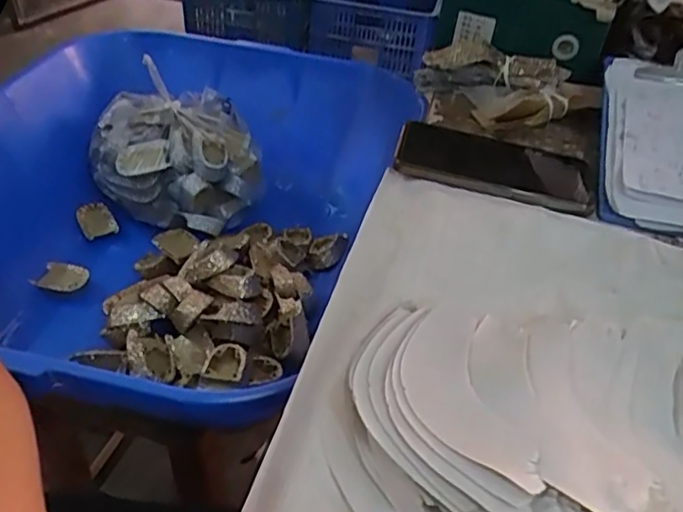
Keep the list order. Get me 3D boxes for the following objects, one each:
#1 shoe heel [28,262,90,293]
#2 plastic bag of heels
[{"bbox_3d":[-0.323,0.027,0.725,0.055,0.010,0.039,7,40,1],"label":"shoe heel"},{"bbox_3d":[-0.216,-0.132,0.800,0.197,0.126,0.184,-8,43,-17],"label":"plastic bag of heels"}]

